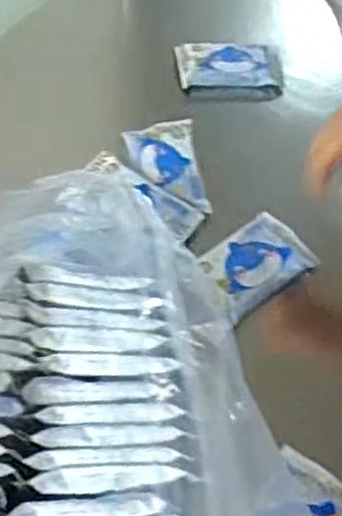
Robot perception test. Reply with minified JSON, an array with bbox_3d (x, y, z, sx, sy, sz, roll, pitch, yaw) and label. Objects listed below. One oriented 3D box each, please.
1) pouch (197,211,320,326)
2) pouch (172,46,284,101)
[{"bbox_3d":[0.089,0.004,0.768,0.126,0.020,0.079,-33,66,-23],"label":"pouch"},{"bbox_3d":[0.076,-0.256,0.971,0.136,0.020,0.092,3,58,-3],"label":"pouch"}]

